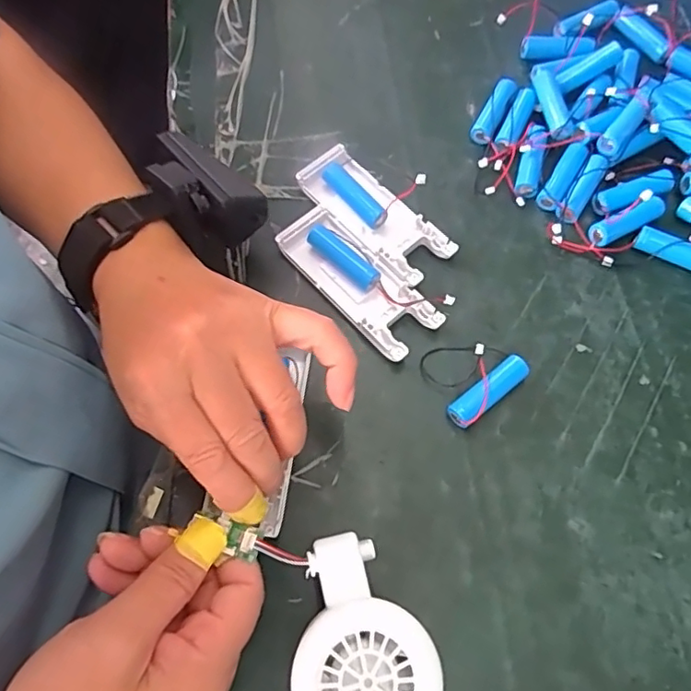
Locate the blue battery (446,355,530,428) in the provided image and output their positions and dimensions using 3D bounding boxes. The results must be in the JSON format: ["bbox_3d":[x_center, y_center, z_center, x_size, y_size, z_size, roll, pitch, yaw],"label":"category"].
[{"bbox_3d":[0.077,0.025,0.310,0.048,0.015,0.015,-38,72,-13],"label":"blue battery"}]

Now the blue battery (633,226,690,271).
[{"bbox_3d":[0.201,-0.057,0.344,0.050,0.011,0.013,26,71,11],"label":"blue battery"}]

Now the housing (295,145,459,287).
[{"bbox_3d":[0.017,-0.080,0.352,0.040,0.012,0.102,-42,73,-15],"label":"housing"}]

